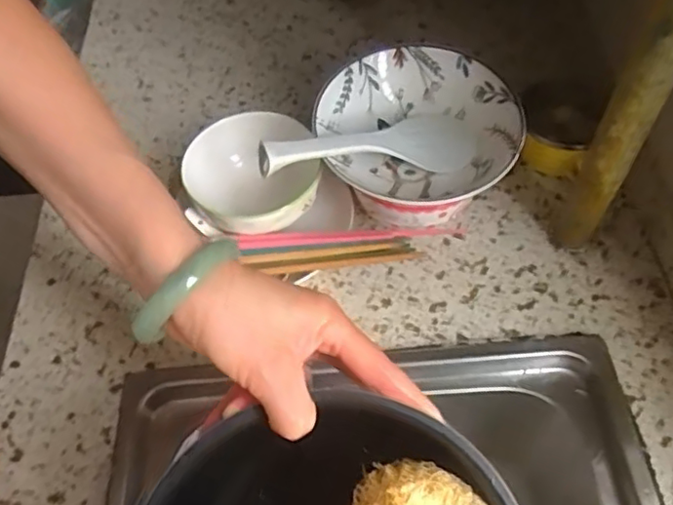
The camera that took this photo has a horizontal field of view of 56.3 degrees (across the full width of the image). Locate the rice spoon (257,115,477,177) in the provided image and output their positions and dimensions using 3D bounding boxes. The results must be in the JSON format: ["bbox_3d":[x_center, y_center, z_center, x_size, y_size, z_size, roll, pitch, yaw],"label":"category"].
[{"bbox_3d":[0.029,-0.089,0.540,0.197,0.030,0.069,-8,54,-27],"label":"rice spoon"}]

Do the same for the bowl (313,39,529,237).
[{"bbox_3d":[0.073,-0.101,0.562,0.172,0.073,0.152,19,62,15],"label":"bowl"}]

